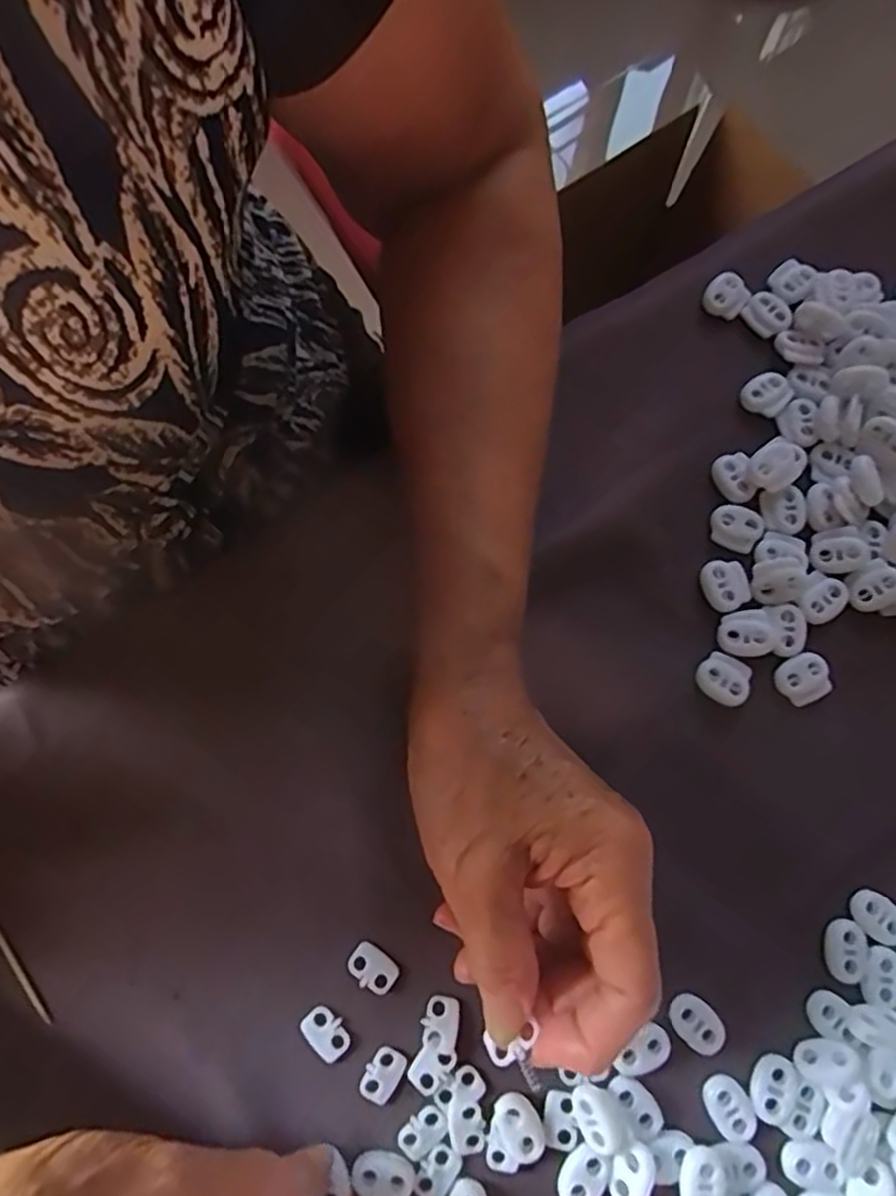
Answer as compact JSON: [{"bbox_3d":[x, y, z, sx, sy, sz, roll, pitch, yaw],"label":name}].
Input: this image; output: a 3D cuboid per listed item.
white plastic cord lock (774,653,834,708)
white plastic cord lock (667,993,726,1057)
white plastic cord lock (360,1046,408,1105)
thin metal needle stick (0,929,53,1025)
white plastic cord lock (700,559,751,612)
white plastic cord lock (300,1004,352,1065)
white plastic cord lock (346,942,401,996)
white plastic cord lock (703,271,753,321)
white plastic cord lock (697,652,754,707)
[{"bbox_3d":[0.149,0.034,0.295,0.021,0.004,0.019,-29,80,-6],"label":"white plastic cord lock"},{"bbox_3d":[0.094,0.161,0.266,0.022,0.004,0.015,36,80,6],"label":"white plastic cord lock"},{"bbox_3d":[-0.024,0.177,0.262,0.012,0.004,0.019,31,80,6],"label":"white plastic cord lock"},{"bbox_3d":[-0.167,0.136,0.269,0.004,0.004,0.059,-37,81,-8],"label":"thin metal needle stick"},{"bbox_3d":[0.119,-0.006,0.303,0.018,0.004,0.022,-17,79,-4],"label":"white plastic cord lock"},{"bbox_3d":[-0.046,0.164,0.266,0.014,0.004,0.020,-44,82,-9],"label":"white plastic cord lock"},{"bbox_3d":[-0.029,0.143,0.271,0.019,0.004,0.014,37,80,7],"label":"white plastic cord lock"},{"bbox_3d":[0.131,-0.142,0.334,0.020,0.005,0.019,-43,82,-9],"label":"white plastic cord lock"},{"bbox_3d":[0.115,0.034,0.295,0.021,0.004,0.019,35,80,6],"label":"white plastic cord lock"}]

